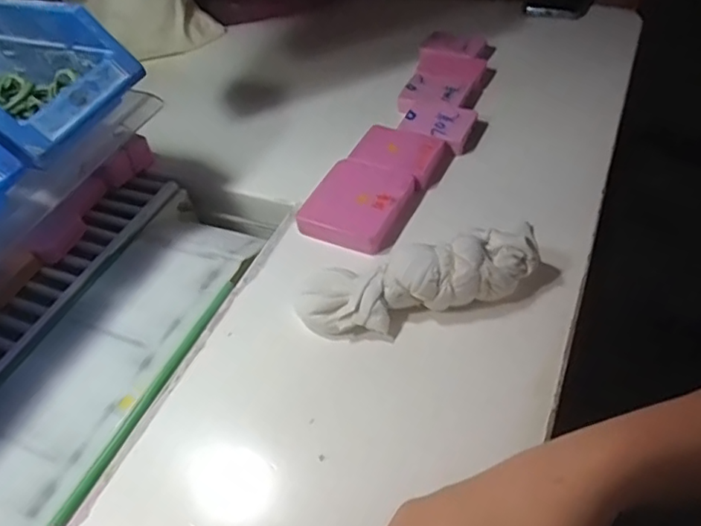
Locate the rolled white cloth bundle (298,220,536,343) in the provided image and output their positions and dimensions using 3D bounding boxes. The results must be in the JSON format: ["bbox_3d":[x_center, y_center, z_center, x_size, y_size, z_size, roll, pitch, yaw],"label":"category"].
[{"bbox_3d":[0.051,0.016,0.428,0.174,0.048,0.059,-8,48,0],"label":"rolled white cloth bundle"}]

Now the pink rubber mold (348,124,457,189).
[{"bbox_3d":[0.049,-0.101,0.558,0.083,0.032,0.064,23,55,25],"label":"pink rubber mold"}]

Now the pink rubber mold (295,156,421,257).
[{"bbox_3d":[0.012,-0.052,0.510,0.087,0.026,0.089,18,53,21],"label":"pink rubber mold"}]

